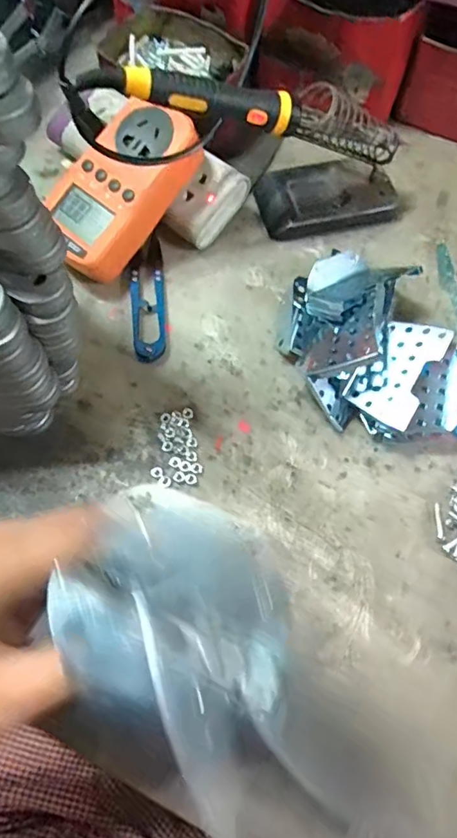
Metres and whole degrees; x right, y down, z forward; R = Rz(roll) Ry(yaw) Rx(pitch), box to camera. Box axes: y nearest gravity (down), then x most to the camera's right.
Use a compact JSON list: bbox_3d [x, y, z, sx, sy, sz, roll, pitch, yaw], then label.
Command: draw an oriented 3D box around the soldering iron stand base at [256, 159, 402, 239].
[{"bbox_3d":[0.079,-0.177,0.405,0.107,0.019,0.064,-6,67,-4],"label":"soldering iron stand base"}]

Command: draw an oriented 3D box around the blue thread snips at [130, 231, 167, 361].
[{"bbox_3d":[-0.060,-0.091,0.367,0.024,0.010,0.107,-4,67,-3],"label":"blue thread snips"}]

